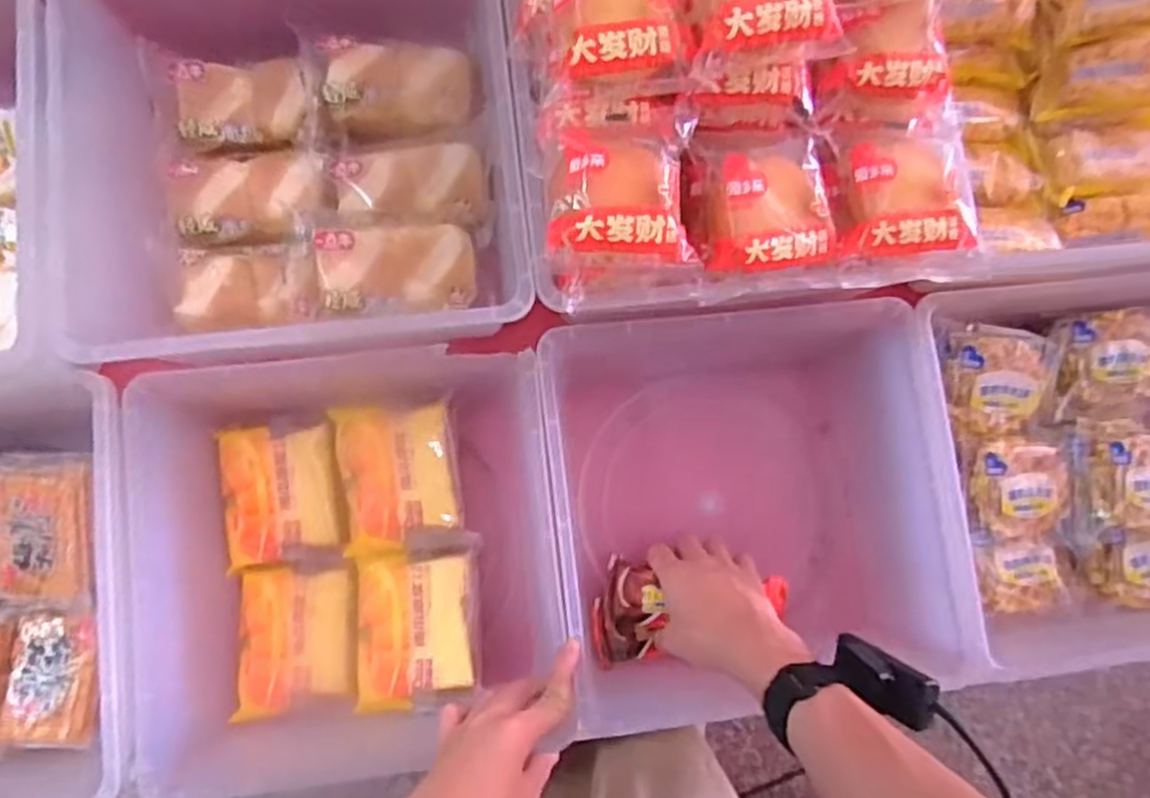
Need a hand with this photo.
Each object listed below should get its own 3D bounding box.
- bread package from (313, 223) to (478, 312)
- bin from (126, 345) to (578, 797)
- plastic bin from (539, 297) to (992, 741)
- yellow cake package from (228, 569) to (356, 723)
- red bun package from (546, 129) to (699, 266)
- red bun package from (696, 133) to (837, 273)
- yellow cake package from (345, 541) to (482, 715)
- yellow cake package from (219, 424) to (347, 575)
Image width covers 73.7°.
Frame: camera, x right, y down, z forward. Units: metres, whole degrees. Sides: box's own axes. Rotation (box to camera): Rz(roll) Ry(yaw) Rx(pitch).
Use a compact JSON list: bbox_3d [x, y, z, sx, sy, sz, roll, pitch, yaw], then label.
[{"bbox_3d":[-0.131,-0.101,0.564,0.110,0.037,0.067,-5,82,-4],"label":"bread package"},{"bbox_3d":[-0.164,0.127,0.616,0.301,0.146,0.300,-4,82,-4],"label":"bin"},{"bbox_3d":[0.134,0.074,0.637,0.301,0.172,0.311,-7,83,-5],"label":"plastic bin"},{"bbox_3d":[-0.231,0.202,0.642,0.087,0.040,0.111,1,68,-16],"label":"yellow cake package"},{"bbox_3d":[0.026,-0.121,0.455,0.081,0.050,0.080,3,82,-3],"label":"red bun package"},{"bbox_3d":[0.123,-0.126,0.484,0.076,0.039,0.087,-4,82,-4],"label":"red bun package"},{"bbox_3d":[-0.132,0.185,0.639,0.098,0.046,0.131,-6,82,-4],"label":"yellow cake package"},{"bbox_3d":[-0.253,0.081,0.666,0.090,0.035,0.110,-5,89,-19],"label":"yellow cake package"}]

